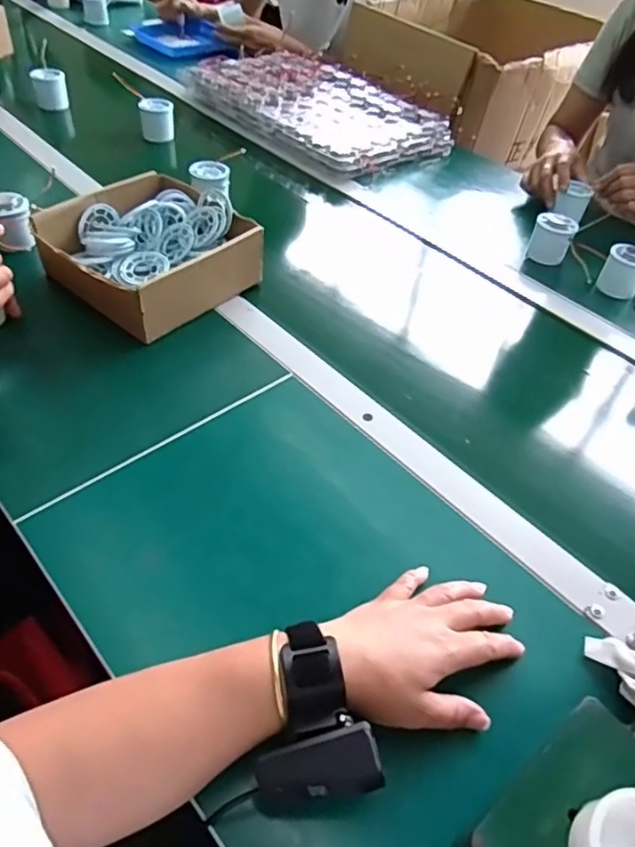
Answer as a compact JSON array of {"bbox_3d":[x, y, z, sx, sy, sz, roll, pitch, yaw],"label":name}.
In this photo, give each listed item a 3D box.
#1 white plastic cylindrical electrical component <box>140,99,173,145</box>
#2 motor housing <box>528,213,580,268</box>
[{"bbox_3d":[-0.266,-0.509,0.975,0.053,0.046,0.052,-5,47,-13],"label":"white plastic cylindrical electrical component"},{"bbox_3d":[0.329,-0.261,0.821,0.055,0.051,0.058,21,47,12],"label":"motor housing"}]

